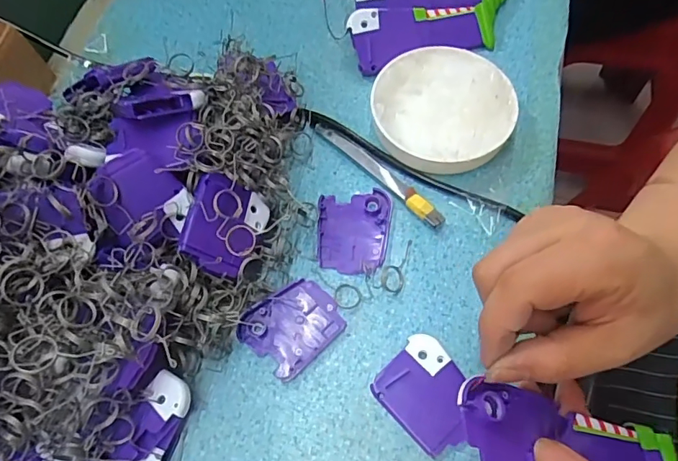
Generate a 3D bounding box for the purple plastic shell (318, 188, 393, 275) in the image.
[{"bbox_3d":[0.012,0.000,0.348,0.052,0.008,0.061,-1,66,3],"label":"purple plastic shell"}]

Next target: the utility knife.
[{"bbox_3d":[0.029,-0.046,0.363,0.014,0.011,0.124,-41,70,-14],"label":"utility knife"}]

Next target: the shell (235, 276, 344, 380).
[{"bbox_3d":[-0.030,0.063,0.322,0.060,0.007,0.051,-41,70,-14],"label":"shell"}]

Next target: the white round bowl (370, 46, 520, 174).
[{"bbox_3d":[0.079,-0.091,0.372,0.103,0.029,0.106,-1,66,3],"label":"white round bowl"}]

